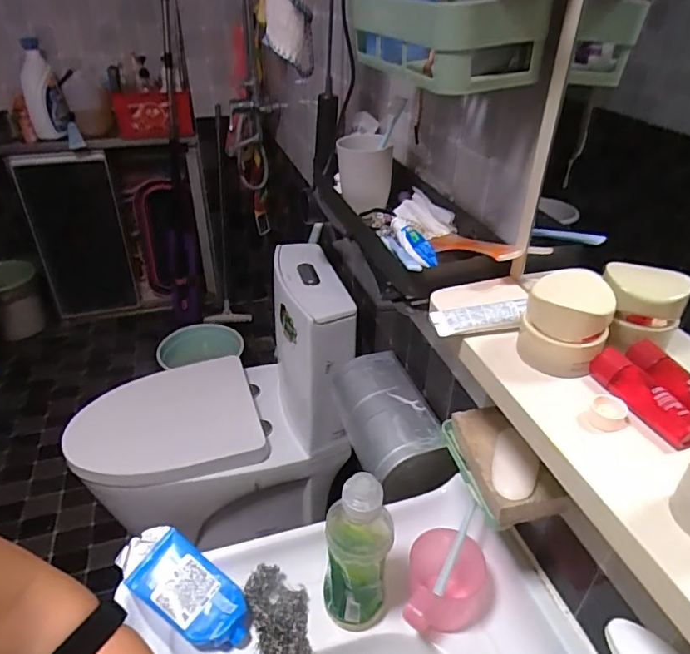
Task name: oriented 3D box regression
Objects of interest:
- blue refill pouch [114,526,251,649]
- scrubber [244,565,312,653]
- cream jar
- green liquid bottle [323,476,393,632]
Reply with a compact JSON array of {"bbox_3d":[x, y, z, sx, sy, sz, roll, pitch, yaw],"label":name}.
[{"bbox_3d":[-0.189,0.310,0.606,0.177,0.033,0.072,30,43,16],"label":"blue refill pouch"},{"bbox_3d":[-0.070,0.350,0.596,0.069,0.032,0.143,-12,37,-18],"label":"scrubber"},{"bbox_3d":[0.176,-0.005,0.410,0.063,0.064,0.067,16,38,21],"label":"cream jar"},{"bbox_3d":[0.013,0.252,0.565,0.069,0.231,0.058,7,35,9],"label":"green liquid bottle"}]

